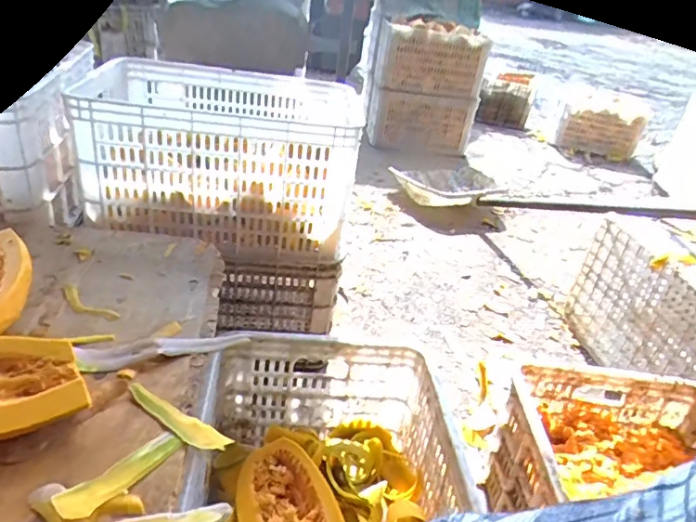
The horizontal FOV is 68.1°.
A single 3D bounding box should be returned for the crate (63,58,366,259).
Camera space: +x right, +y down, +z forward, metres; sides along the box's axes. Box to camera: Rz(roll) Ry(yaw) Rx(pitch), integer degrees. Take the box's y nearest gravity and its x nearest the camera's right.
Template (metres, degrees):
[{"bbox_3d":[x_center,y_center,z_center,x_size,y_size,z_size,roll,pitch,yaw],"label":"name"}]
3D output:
[{"bbox_3d":[-0.261,-0.217,1.099,0.523,0.289,0.350,5,30,-6],"label":"crate"}]

